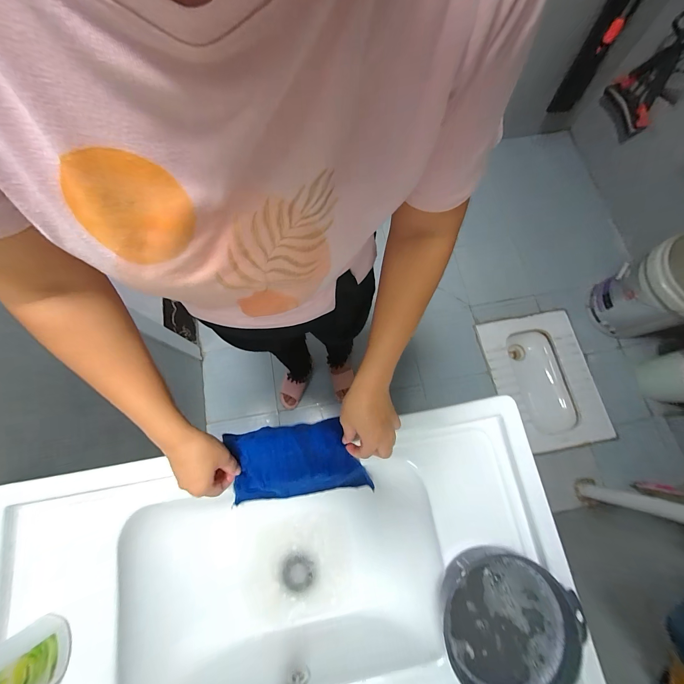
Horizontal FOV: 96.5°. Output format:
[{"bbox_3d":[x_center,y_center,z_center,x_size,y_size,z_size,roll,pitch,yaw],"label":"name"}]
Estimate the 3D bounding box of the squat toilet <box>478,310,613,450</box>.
[{"bbox_3d":[0.872,0.176,1.385,0.440,0.157,0.587,-11,75,-4],"label":"squat toilet"}]

